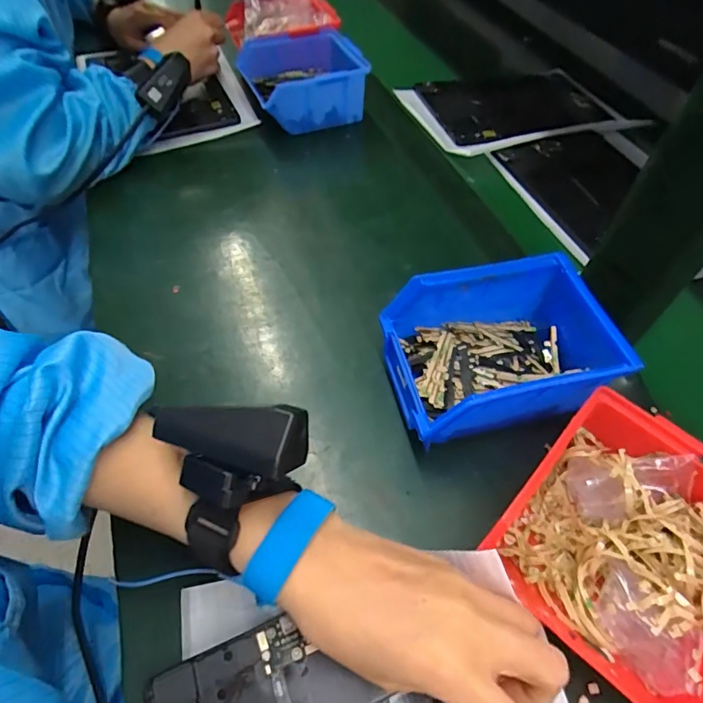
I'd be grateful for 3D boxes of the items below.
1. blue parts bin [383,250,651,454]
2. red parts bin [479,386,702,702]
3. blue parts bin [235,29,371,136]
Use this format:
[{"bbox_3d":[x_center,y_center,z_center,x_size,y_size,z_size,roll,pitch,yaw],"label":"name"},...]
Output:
[{"bbox_3d":[0.107,0.002,0.341,0.151,0.081,0.100,-9,55,-11],"label":"blue parts bin"},{"bbox_3d":[0.153,0.110,0.270,0.134,0.068,0.125,-38,65,-27],"label":"red parts bin"},{"bbox_3d":[-0.060,-0.332,0.585,0.138,0.070,0.125,-11,56,-12],"label":"blue parts bin"}]

